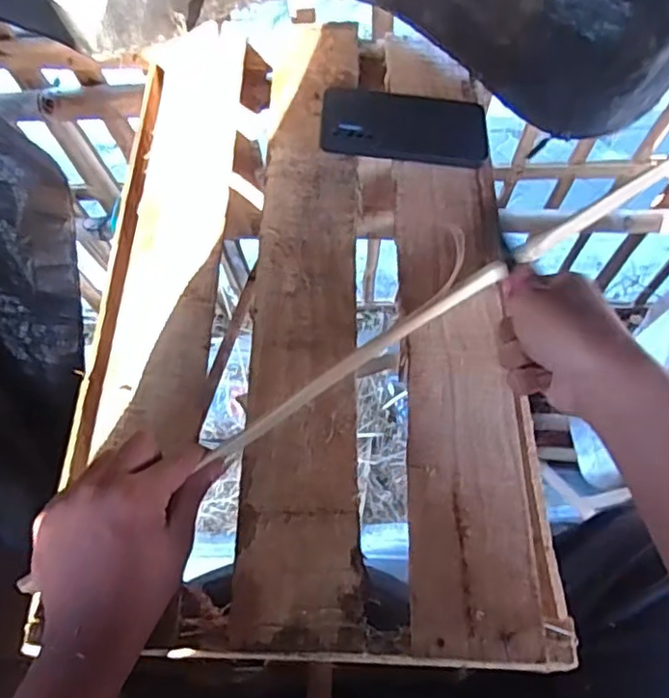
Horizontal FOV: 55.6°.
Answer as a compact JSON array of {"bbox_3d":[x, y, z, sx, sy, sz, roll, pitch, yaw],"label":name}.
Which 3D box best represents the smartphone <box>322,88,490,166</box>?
[{"bbox_3d":[0.068,-0.215,0.610,0.157,0.013,0.093,6,56,-4],"label":"smartphone"}]

